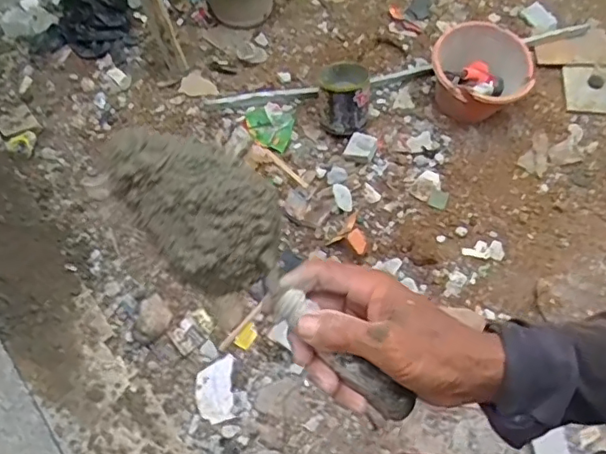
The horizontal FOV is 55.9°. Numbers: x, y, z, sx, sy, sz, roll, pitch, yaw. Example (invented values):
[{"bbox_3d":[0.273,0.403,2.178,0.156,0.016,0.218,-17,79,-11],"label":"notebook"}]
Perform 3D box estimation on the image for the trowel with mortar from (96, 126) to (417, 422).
[{"bbox_3d":[-0.032,0.031,0.434,0.284,0.054,0.083,43,71,2],"label":"trowel with mortar"}]

